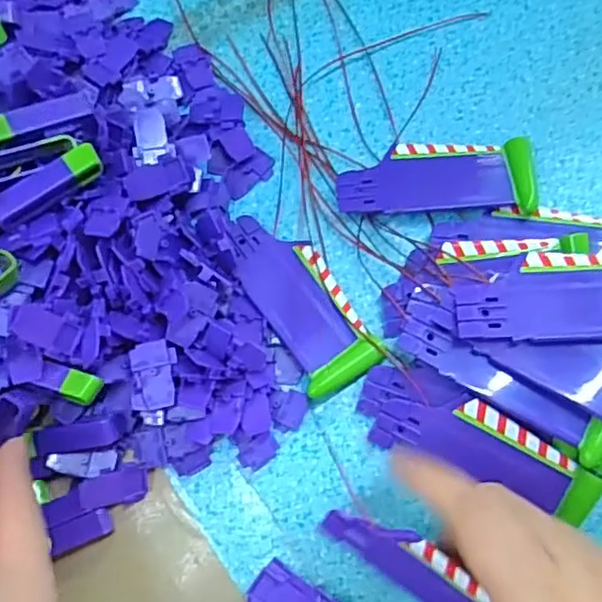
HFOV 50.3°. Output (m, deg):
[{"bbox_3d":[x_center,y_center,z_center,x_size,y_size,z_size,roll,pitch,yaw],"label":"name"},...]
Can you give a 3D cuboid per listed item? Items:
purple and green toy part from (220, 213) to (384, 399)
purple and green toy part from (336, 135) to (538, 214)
[{"bbox_3d":[-0.002,-0.003,0.284,0.035,0.009,0.086,-33,77,-8],"label":"purple and green toy part"},{"bbox_3d":[0.061,-0.057,0.295,0.086,0.014,0.036,1,75,1],"label":"purple and green toy part"}]

